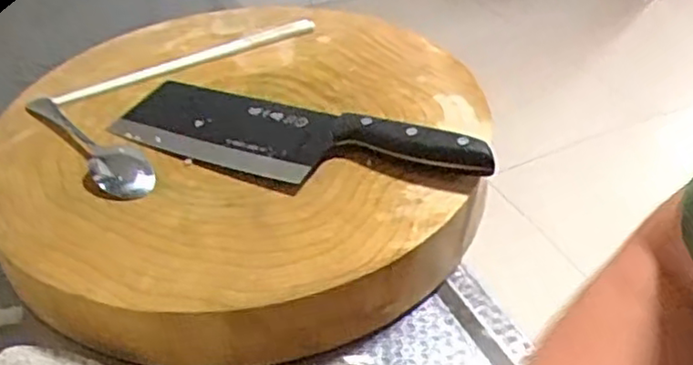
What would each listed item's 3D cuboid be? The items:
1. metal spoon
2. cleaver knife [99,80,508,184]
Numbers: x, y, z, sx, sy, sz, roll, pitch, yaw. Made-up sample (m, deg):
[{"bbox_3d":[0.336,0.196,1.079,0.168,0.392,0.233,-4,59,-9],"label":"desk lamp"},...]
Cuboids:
[{"bbox_3d":[-0.192,-0.033,0.520,0.036,0.013,0.145,-31,47,-31],"label":"metal spoon"},{"bbox_3d":[-0.039,-0.032,0.510,0.275,0.023,0.075,15,42,20],"label":"cleaver knife"}]

